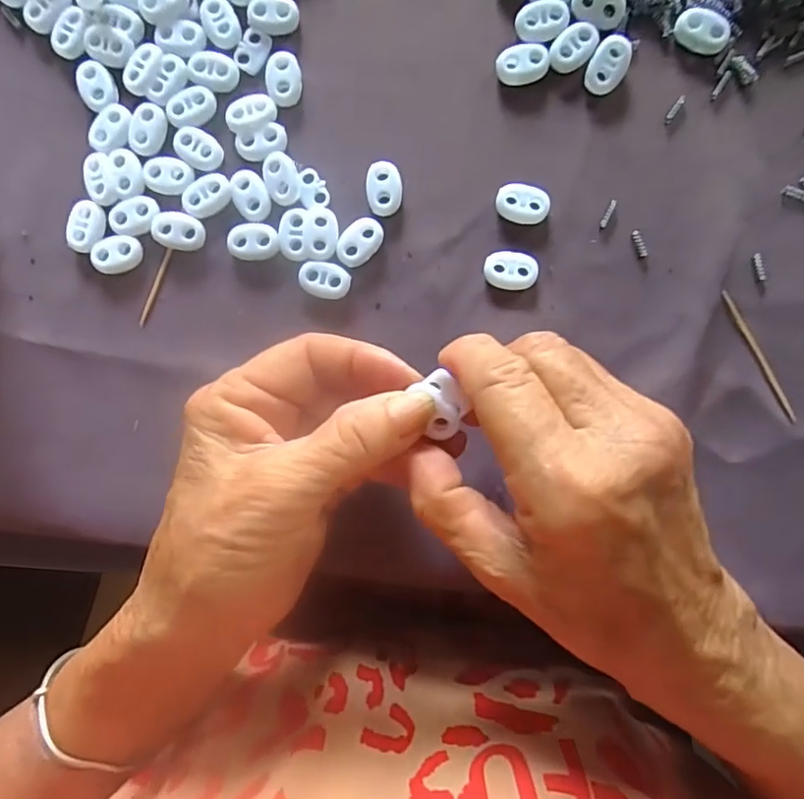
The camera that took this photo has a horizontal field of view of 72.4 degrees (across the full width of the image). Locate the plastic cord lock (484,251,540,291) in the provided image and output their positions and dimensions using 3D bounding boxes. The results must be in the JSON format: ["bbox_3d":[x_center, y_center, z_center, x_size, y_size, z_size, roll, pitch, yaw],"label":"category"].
[{"bbox_3d":[0.047,-0.055,0.236,0.023,0.006,0.015,9,89,2],"label":"plastic cord lock"}]

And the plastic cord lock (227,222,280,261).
[{"bbox_3d":[-0.065,-0.069,0.241,0.022,0.004,0.016,0,89,2],"label":"plastic cord lock"}]

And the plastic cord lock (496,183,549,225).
[{"bbox_3d":[0.052,-0.084,0.236,0.022,0.006,0.015,16,90,2],"label":"plastic cord lock"}]

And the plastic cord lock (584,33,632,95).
[{"bbox_3d":[0.087,-0.142,0.233,0.015,0.008,0.023,23,90,2],"label":"plastic cord lock"}]

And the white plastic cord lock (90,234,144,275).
[{"bbox_3d":[-0.127,-0.065,0.245,0.022,0.006,0.016,-12,89,1],"label":"white plastic cord lock"}]

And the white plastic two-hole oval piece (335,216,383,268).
[{"bbox_3d":[-0.018,-0.069,0.239,0.014,0.004,0.024,43,90,2],"label":"white plastic two-hole oval piece"}]

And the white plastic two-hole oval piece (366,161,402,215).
[{"bbox_3d":[-0.008,-0.092,0.240,0.015,0.005,0.023,0,89,2],"label":"white plastic two-hole oval piece"}]

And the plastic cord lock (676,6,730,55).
[{"bbox_3d":[0.127,-0.155,0.231,0.022,0.007,0.014,22,90,2],"label":"plastic cord lock"}]

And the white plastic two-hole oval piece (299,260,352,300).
[{"bbox_3d":[-0.034,-0.052,0.241,0.022,0.005,0.015,10,89,2],"label":"white plastic two-hole oval piece"}]

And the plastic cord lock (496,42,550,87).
[{"bbox_3d":[0.052,-0.145,0.236,0.022,0.005,0.015,-8,89,1],"label":"plastic cord lock"}]

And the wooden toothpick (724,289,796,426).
[{"bbox_3d":[0.149,-0.018,0.229,0.004,0.004,0.061,-26,89,1],"label":"wooden toothpick"}]

